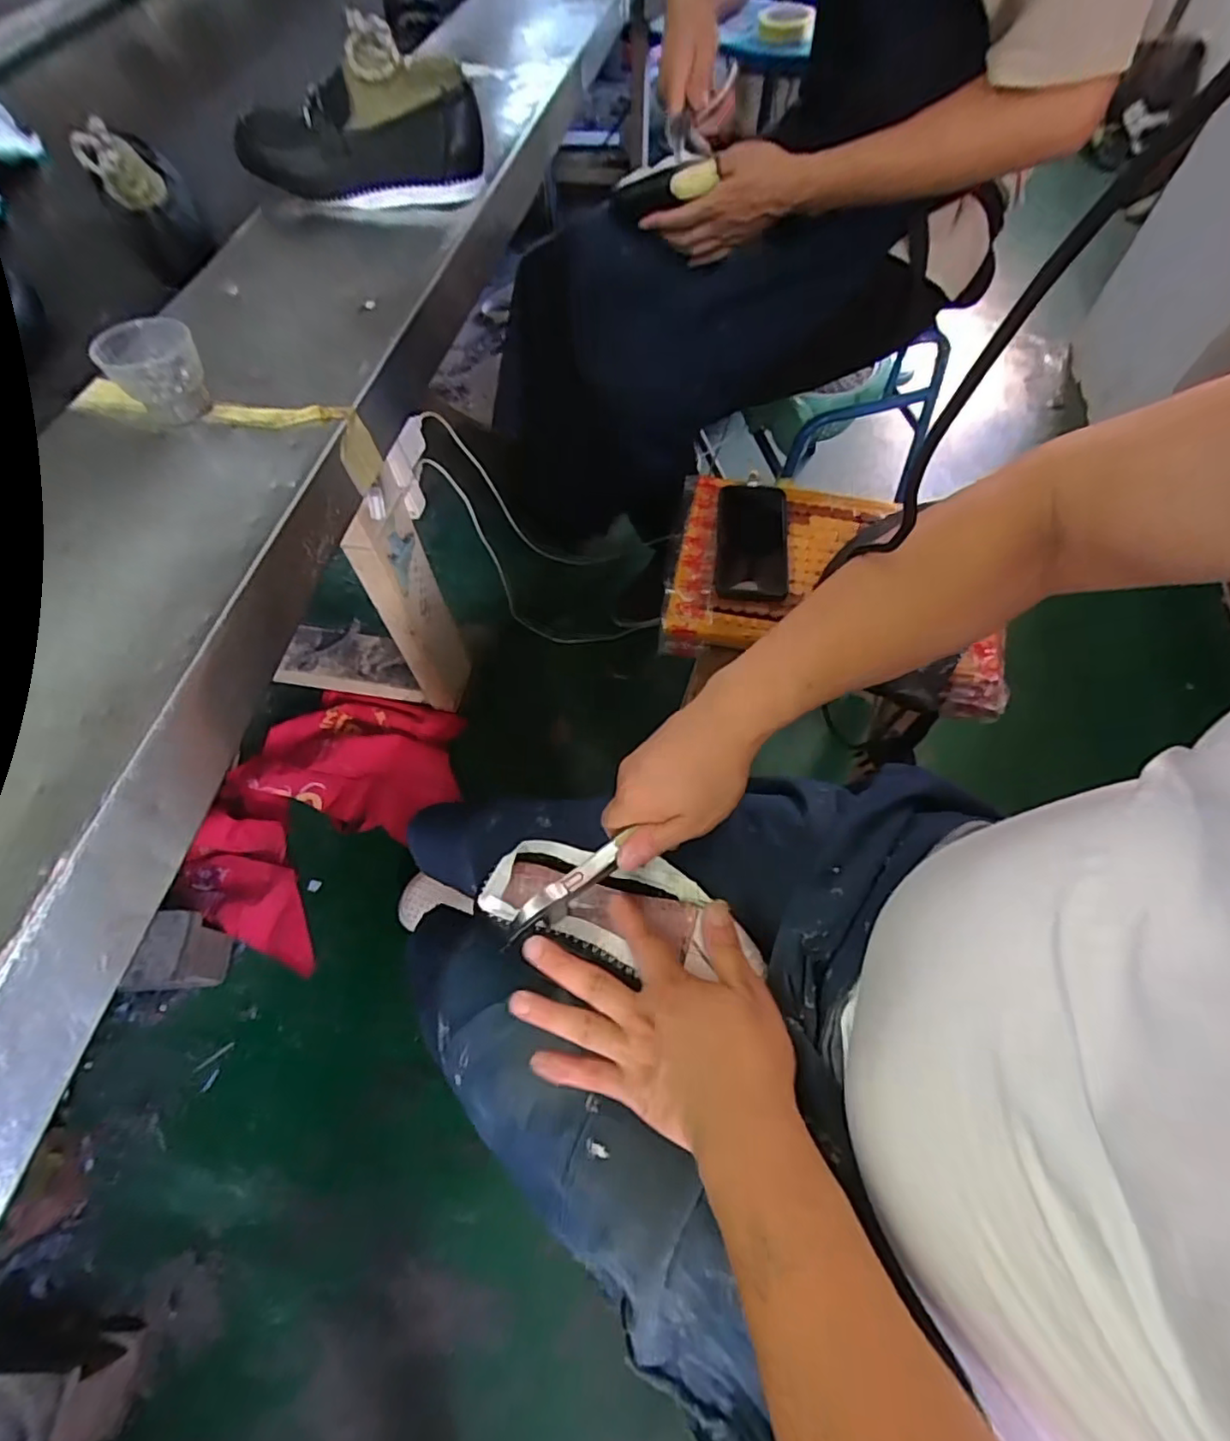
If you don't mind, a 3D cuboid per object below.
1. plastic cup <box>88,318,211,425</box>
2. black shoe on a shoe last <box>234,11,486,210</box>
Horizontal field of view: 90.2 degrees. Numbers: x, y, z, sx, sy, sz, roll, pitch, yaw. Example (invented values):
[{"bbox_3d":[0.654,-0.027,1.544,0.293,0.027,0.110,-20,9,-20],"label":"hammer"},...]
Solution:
[{"bbox_3d":[-0.339,-0.260,0.458,0.061,0.051,0.057,0,62,0],"label":"plastic cup"},{"bbox_3d":[-0.264,-0.599,0.615,0.246,0.105,0.080,9,63,6],"label":"black shoe on a shoe last"}]

